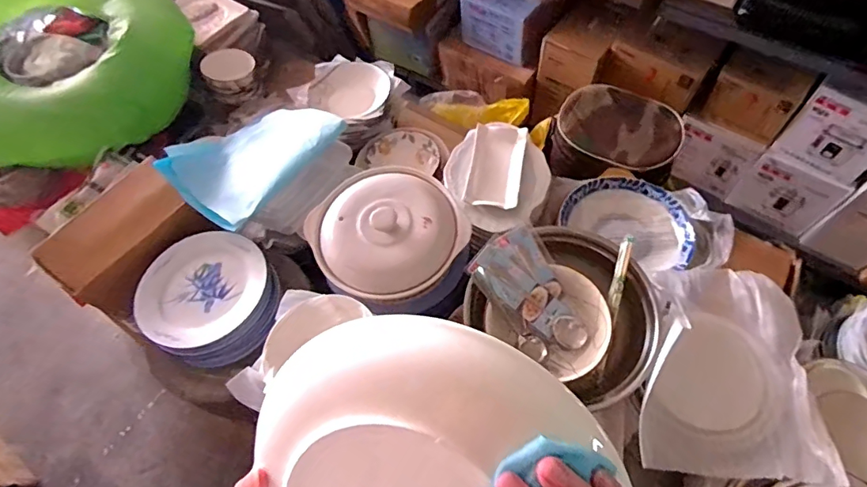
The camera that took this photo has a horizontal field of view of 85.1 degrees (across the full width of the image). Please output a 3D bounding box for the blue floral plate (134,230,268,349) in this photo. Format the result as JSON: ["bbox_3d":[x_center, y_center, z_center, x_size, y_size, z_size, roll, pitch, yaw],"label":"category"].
[{"bbox_3d":[-0.358,0.063,0.723,0.195,0.035,0.185,-1,61,3],"label":"blue floral plate"}]

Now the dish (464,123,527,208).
[{"bbox_3d":[0.121,-0.150,0.908,0.100,0.025,0.193,9,62,8],"label":"dish"}]

